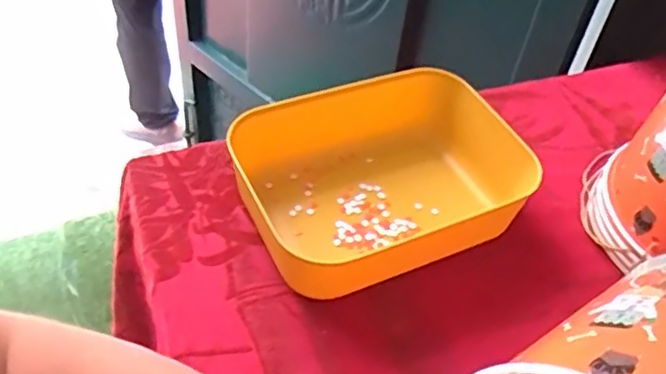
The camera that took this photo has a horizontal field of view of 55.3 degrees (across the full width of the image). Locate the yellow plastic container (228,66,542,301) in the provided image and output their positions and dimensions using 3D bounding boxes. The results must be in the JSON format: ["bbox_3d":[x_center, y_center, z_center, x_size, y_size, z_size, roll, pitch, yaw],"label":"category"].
[{"bbox_3d":[0.039,-0.006,0.444,0.196,0.057,0.139,-15,50,-20],"label":"yellow plastic container"}]

